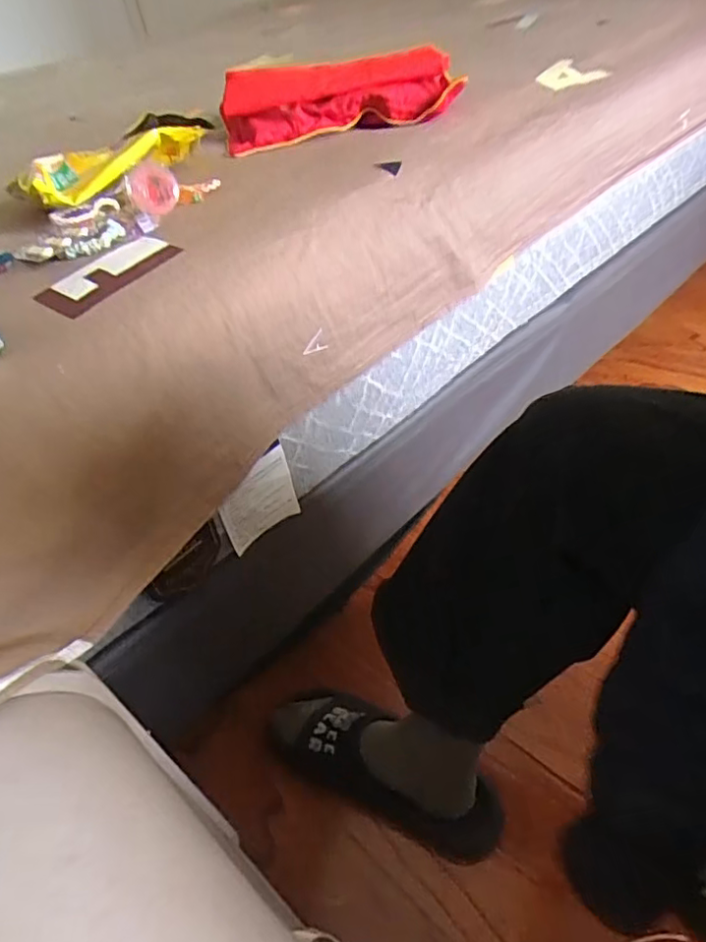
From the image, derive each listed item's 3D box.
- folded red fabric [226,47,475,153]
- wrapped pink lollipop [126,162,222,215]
[{"bbox_3d":[-0.015,-0.436,0.687,0.271,0.062,0.127,-8,42,0],"label":"folded red fabric"},{"bbox_3d":[-0.169,-0.269,0.557,0.081,0.043,0.023,-19,44,-11],"label":"wrapped pink lollipop"}]

